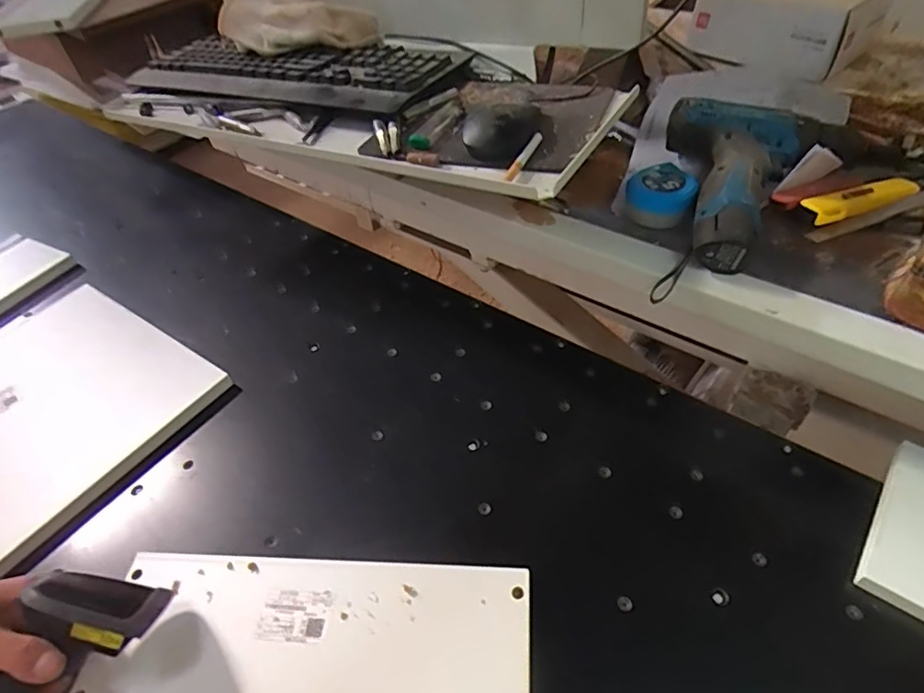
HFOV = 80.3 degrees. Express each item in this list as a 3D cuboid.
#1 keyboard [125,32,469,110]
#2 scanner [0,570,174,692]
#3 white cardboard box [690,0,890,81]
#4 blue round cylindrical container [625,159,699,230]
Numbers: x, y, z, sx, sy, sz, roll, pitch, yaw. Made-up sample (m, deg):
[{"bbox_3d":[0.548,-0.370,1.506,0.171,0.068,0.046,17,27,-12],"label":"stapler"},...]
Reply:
[{"bbox_3d":[-0.232,-0.340,0.685,0.485,0.047,0.173,16,50,21],"label":"keyboard"},{"bbox_3d":[-0.303,0.227,0.396,0.163,0.069,0.070,-41,52,-3],"label":"scanner"},{"bbox_3d":[0.426,-0.441,0.723,0.119,0.106,0.206,-35,52,-24],"label":"white cardboard box"},{"bbox_3d":[0.197,-0.148,0.548,0.061,0.049,0.051,7,47,13],"label":"blue round cylindrical container"}]

